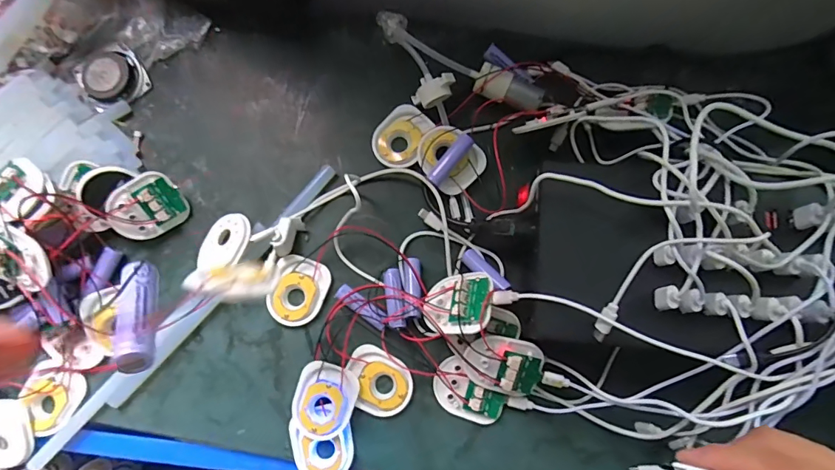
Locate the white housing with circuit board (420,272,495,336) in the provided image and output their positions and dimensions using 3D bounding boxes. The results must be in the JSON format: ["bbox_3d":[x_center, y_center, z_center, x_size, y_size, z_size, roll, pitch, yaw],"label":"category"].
[{"bbox_3d":[0.029,0.051,0.335,0.057,0.010,0.049,-11,53,35],"label":"white housing with circuit board"}]

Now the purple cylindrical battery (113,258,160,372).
[{"bbox_3d":[-0.113,0.031,0.179,0.010,0.013,0.050,-23,51,-3],"label":"purple cylindrical battery"}]

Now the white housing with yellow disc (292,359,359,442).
[{"bbox_3d":[-0.076,0.135,0.364,0.048,0.014,0.059,15,79,3],"label":"white housing with yellow disc"}]

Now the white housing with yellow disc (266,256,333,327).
[{"bbox_3d":[-0.102,0.049,0.382,0.045,0.009,0.056,16,79,3],"label":"white housing with yellow disc"}]

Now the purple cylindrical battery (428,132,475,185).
[{"bbox_3d":[0.029,-0.065,0.387,0.013,0.013,0.051,40,81,8],"label":"purple cylindrical battery"}]

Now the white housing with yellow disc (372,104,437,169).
[{"bbox_3d":[-0.014,-0.088,0.400,0.044,0.010,0.057,34,80,7],"label":"white housing with yellow disc"}]

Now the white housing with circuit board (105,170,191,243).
[{"bbox_3d":[-0.232,-0.023,0.381,0.057,0.014,0.050,-33,118,-12],"label":"white housing with circuit board"}]

